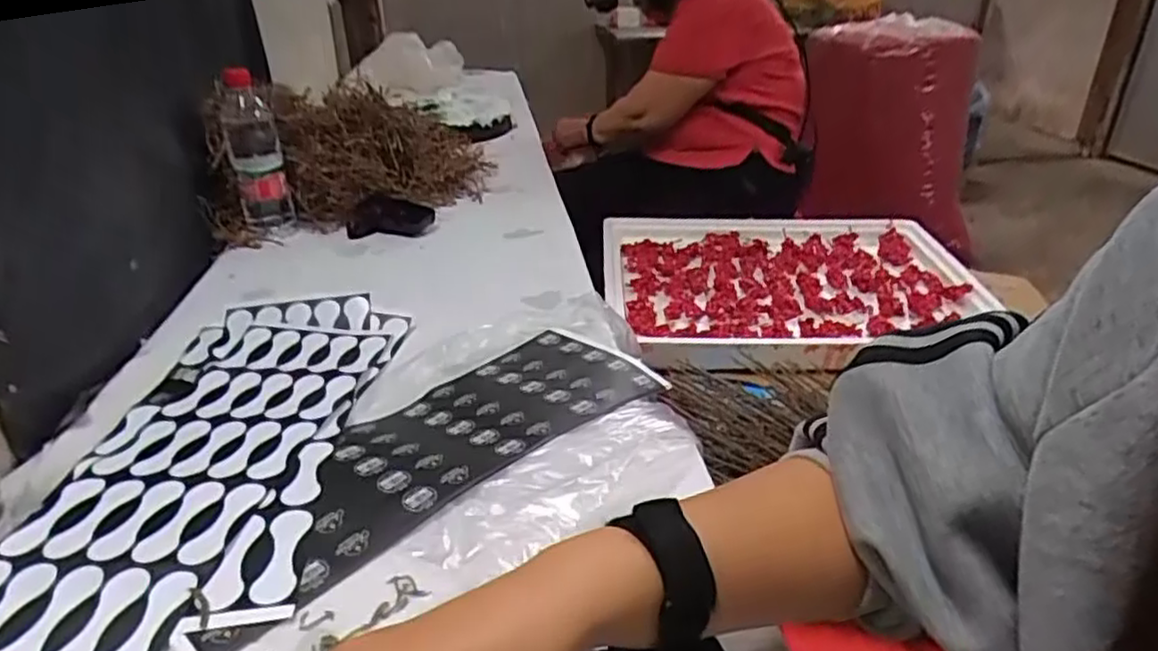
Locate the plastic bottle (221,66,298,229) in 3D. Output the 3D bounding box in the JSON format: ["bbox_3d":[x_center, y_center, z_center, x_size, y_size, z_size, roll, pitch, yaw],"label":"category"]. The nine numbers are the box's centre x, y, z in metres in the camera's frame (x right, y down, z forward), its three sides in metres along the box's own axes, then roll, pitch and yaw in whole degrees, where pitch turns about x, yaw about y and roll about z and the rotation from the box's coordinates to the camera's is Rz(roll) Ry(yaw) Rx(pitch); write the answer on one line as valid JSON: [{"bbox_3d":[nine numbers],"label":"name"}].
[{"bbox_3d":[-0.437,-0.236,0.962,0.067,0.201,0.060,-11,29,-19],"label":"plastic bottle"}]

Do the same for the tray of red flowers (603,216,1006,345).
[{"bbox_3d":[0.360,-0.095,1.230,0.614,0.058,0.464,-6,28,-10],"label":"tray of red flowers"}]

